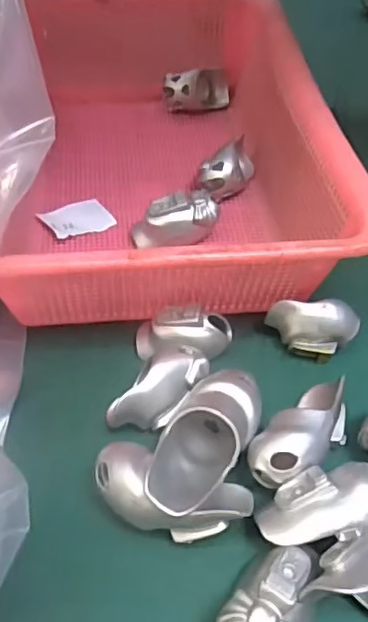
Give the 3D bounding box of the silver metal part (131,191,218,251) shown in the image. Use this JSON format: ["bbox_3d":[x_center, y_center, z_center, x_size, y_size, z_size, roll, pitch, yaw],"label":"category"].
[{"bbox_3d":[-0.007,-0.063,0.437,0.060,0.039,0.026,-9,51,-11],"label":"silver metal part"}]

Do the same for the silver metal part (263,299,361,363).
[{"bbox_3d":[0.081,0.009,0.377,0.054,0.031,0.027,18,51,11],"label":"silver metal part"}]

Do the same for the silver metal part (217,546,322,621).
[{"bbox_3d":[0.039,0.133,0.267,0.031,0.032,0.053,34,56,22],"label":"silver metal part"}]

